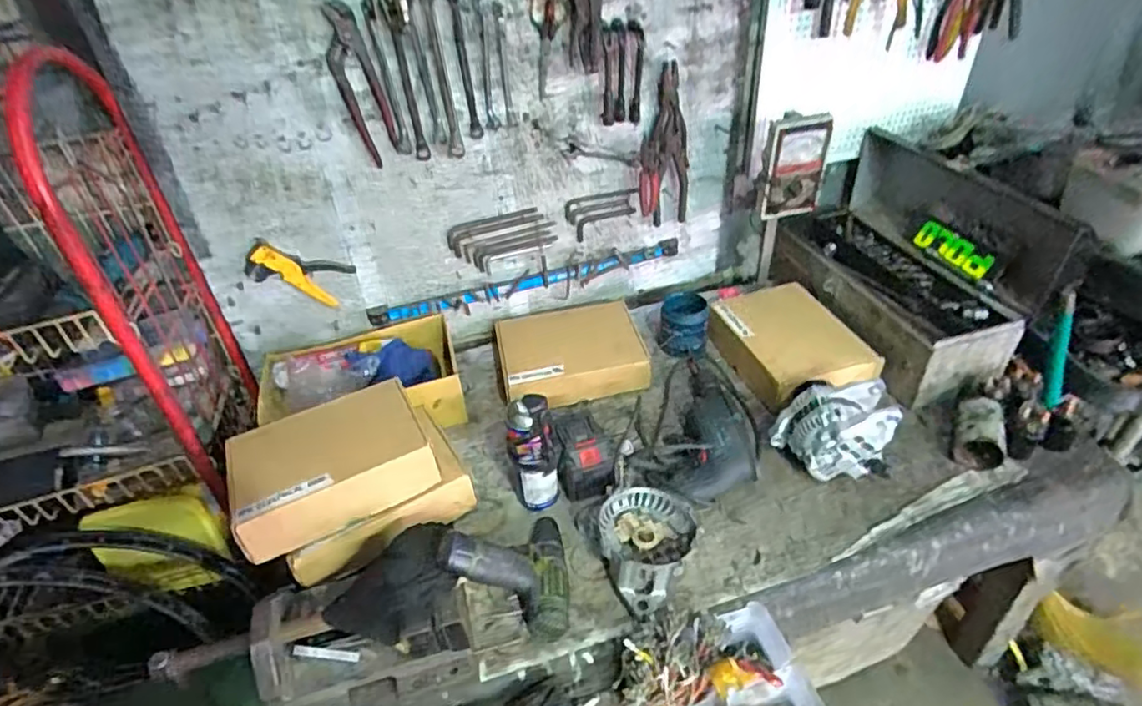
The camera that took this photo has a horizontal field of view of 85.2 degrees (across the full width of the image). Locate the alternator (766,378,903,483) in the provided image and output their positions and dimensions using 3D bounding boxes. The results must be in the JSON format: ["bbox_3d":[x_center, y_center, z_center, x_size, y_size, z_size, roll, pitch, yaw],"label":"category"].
[{"bbox_3d":[0.412,0.121,0.984,0.172,0.129,0.125,7,41,15],"label":"alternator"}]

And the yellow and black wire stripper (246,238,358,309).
[{"bbox_3d":[-0.477,-0.138,1.090,0.164,0.074,0.031,16,31,-28],"label":"yellow and black wire stripper"}]

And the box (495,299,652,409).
[{"bbox_3d":[-0.004,-0.001,1.216,0.270,0.083,0.229,-10,39,-7],"label":"box"}]

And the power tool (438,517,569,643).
[{"bbox_3d":[-0.086,0.290,0.824,0.191,0.068,0.173,13,41,-33],"label":"power tool"}]

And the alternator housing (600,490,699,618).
[{"bbox_3d":[0.111,0.273,0.878,0.137,0.065,0.170,-6,39,-1],"label":"alternator housing"}]

